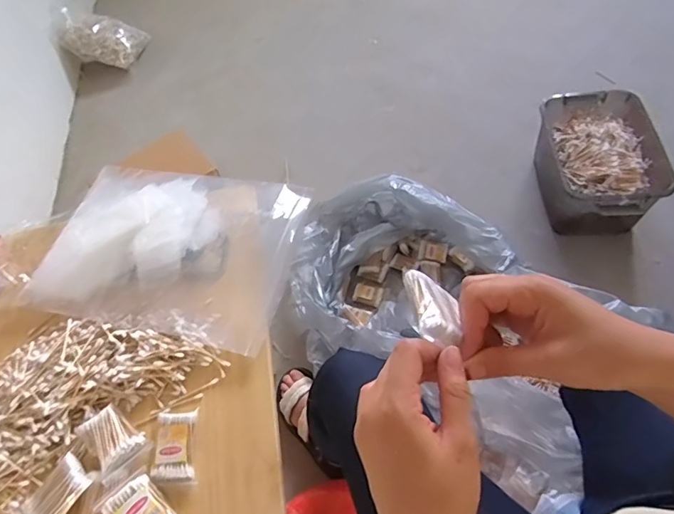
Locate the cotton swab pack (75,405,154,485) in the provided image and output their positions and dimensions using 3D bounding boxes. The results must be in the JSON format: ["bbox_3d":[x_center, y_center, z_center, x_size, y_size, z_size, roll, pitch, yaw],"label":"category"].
[{"bbox_3d":[-0.278,0.223,0.569,0.060,0.012,0.079,-31,59,-35],"label":"cotton swab pack"}]

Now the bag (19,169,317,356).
[{"bbox_3d":[-0.262,-0.031,0.714,0.393,0.061,0.278,12,61,11],"label":"bag"}]

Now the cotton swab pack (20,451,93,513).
[{"bbox_3d":[-0.333,0.282,0.541,0.060,0.016,0.082,31,79,30],"label":"cotton swab pack"}]

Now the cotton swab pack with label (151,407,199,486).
[{"bbox_3d":[-0.198,0.230,0.556,0.053,0.014,0.083,-7,60,0],"label":"cotton swab pack with label"}]

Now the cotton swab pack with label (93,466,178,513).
[{"bbox_3d":[-0.226,0.292,0.521,0.057,0.022,0.082,-41,65,-19],"label":"cotton swab pack with label"}]

